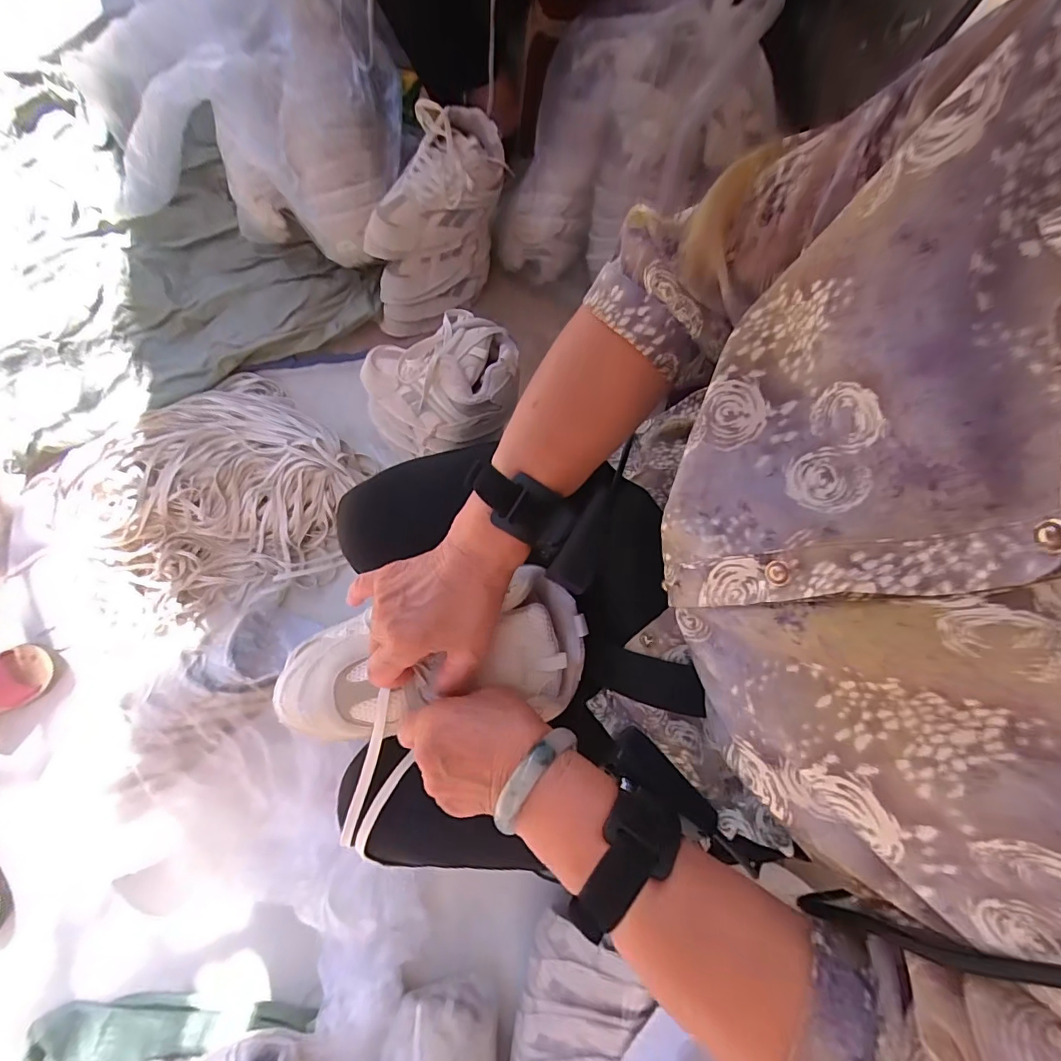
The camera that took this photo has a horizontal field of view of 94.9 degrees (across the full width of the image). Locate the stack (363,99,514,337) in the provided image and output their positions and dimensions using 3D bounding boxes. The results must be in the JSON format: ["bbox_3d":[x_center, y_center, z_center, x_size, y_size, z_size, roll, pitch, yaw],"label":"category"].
[{"bbox_3d":[-0.160,-0.489,0.804,0.140,0.233,0.265,42,76,2],"label":"stack"}]

